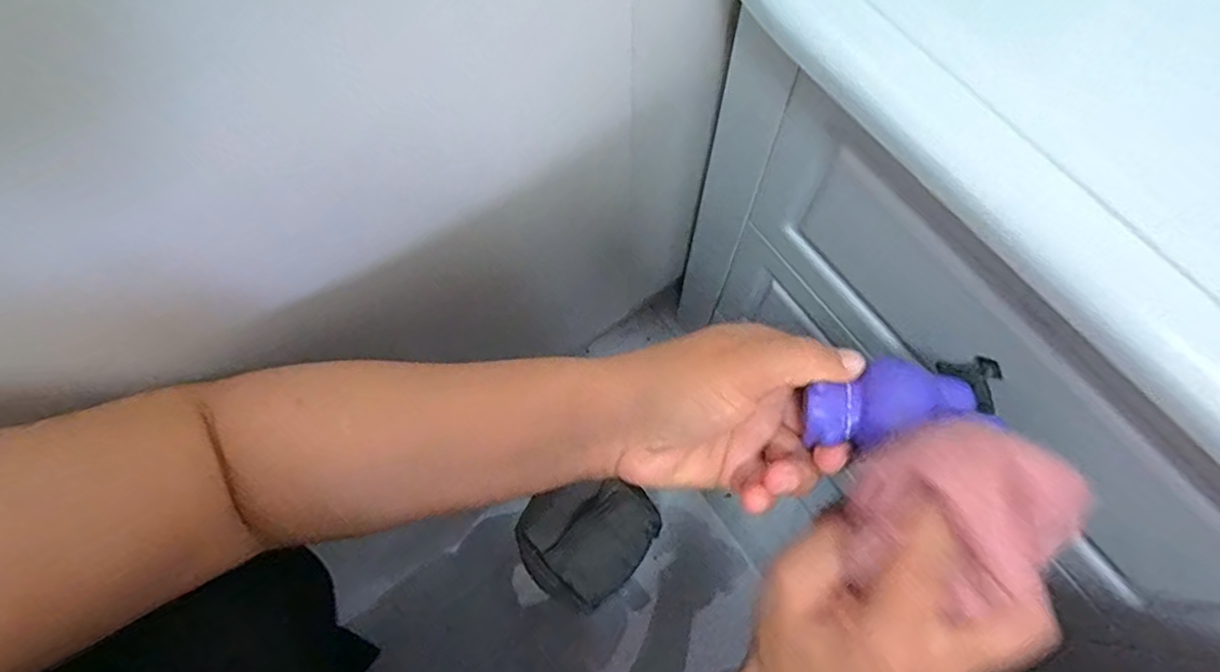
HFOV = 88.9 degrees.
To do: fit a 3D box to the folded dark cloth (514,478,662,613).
[{"bbox_3d":[-0.018,0.168,0.527,0.110,0.021,0.094,-39,73,-13],"label":"folded dark cloth"}]

